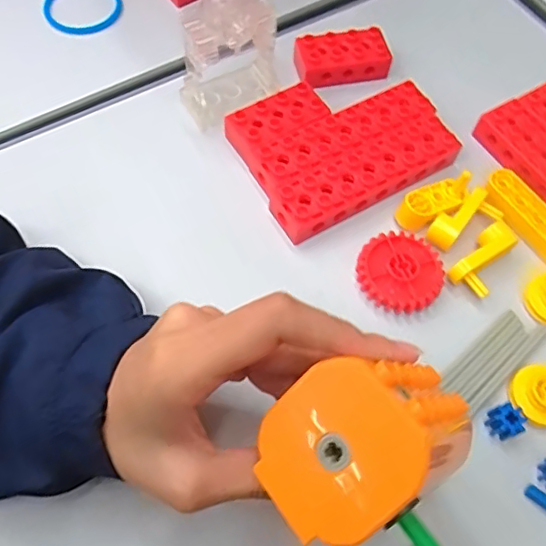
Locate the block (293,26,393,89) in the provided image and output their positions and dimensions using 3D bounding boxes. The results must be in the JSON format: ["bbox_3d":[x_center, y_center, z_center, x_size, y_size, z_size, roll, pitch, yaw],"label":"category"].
[{"bbox_3d":[0.046,-0.150,0.394,0.066,0.023,0.030,-16,66,-10],"label":"block"}]

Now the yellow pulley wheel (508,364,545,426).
[{"bbox_3d":[0.142,0.064,0.298,0.031,0.010,0.030,1,64,-2],"label":"yellow pulley wheel"}]

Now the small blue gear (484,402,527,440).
[{"bbox_3d":[0.121,0.076,0.290,0.017,0.010,0.015,-20,67,-12],"label":"small blue gear"}]

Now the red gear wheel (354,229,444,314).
[{"bbox_3d":[0.074,-0.001,0.327,0.048,0.012,0.047,1,64,-2],"label":"red gear wheel"}]

